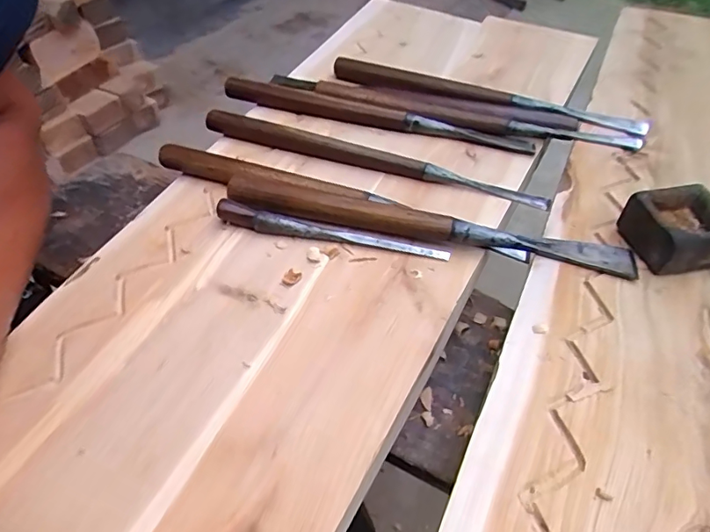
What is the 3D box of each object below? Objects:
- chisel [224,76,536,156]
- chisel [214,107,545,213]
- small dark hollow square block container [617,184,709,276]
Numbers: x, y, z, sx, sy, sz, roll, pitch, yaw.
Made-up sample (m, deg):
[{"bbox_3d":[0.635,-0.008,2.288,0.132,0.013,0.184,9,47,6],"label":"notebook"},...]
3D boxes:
[{"bbox_3d":[0.015,-0.124,0.412,0.250,0.023,0.019,13,48,12],"label":"chisel"},{"bbox_3d":[0.010,-0.081,0.369,0.251,0.018,0.026,17,49,15],"label":"chisel"},{"bbox_3d":[0.190,-0.021,0.300,0.046,0.031,0.046,-5,46,-5],"label":"small dark hollow square block container"}]

